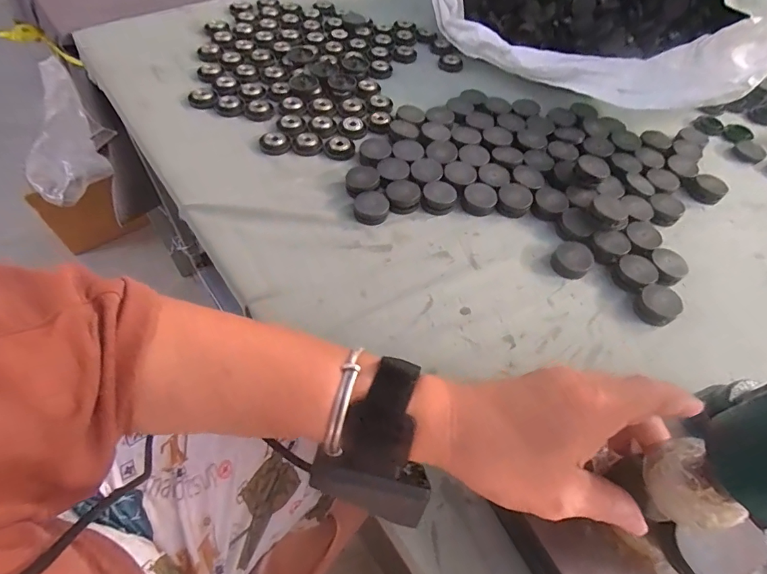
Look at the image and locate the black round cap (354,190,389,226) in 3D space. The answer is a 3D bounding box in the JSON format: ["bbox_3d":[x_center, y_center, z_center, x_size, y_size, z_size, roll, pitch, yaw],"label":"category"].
[{"bbox_3d":[-0.012,-0.077,0.404,0.032,0.015,0.034,-1,56,-6],"label":"black round cap"}]

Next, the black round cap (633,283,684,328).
[{"bbox_3d":[0.231,0.015,0.359,0.029,0.018,0.032,-19,60,-17],"label":"black round cap"}]

